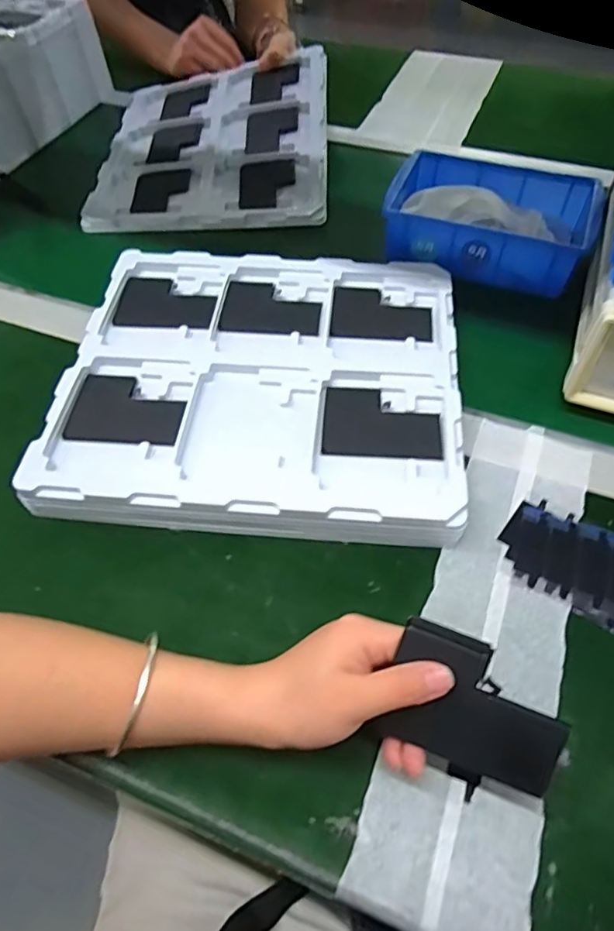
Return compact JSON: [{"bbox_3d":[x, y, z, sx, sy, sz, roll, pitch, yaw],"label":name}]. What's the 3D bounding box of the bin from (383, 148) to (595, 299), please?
[{"bbox_3d":[0.189,-0.257,0.569,0.200,0.054,0.152,16,56,12],"label":"bin"}]

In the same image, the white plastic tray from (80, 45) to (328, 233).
[{"bbox_3d":[-0.115,-0.408,0.697,0.276,0.027,0.304,-3,63,8],"label":"white plastic tray"}]

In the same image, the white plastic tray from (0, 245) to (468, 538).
[{"bbox_3d":[-0.036,-0.074,0.469,0.315,0.044,0.285,5,54,4],"label":"white plastic tray"}]

